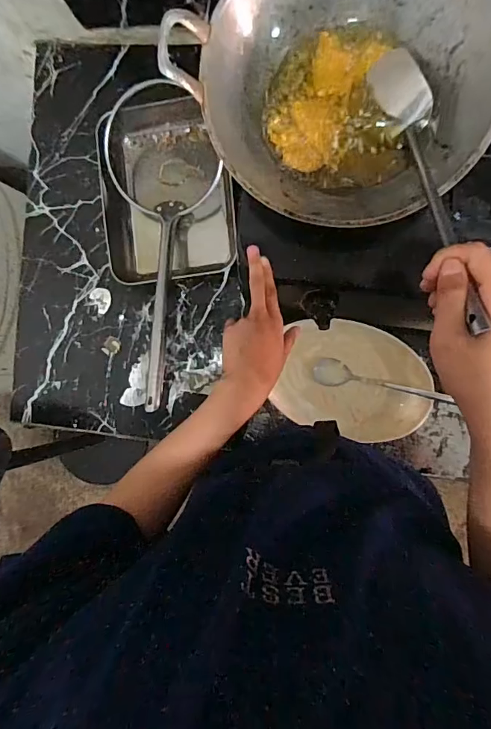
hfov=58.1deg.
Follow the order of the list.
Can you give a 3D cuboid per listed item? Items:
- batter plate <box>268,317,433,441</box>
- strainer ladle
[{"bbox_3d":[0.158,0.026,0.629,0.204,0.027,0.154,19,94,7],"label":"batter plate"},{"bbox_3d":[-0.119,-0.180,0.634,0.153,0.080,0.468,-2,79,8],"label":"strainer ladle"}]

